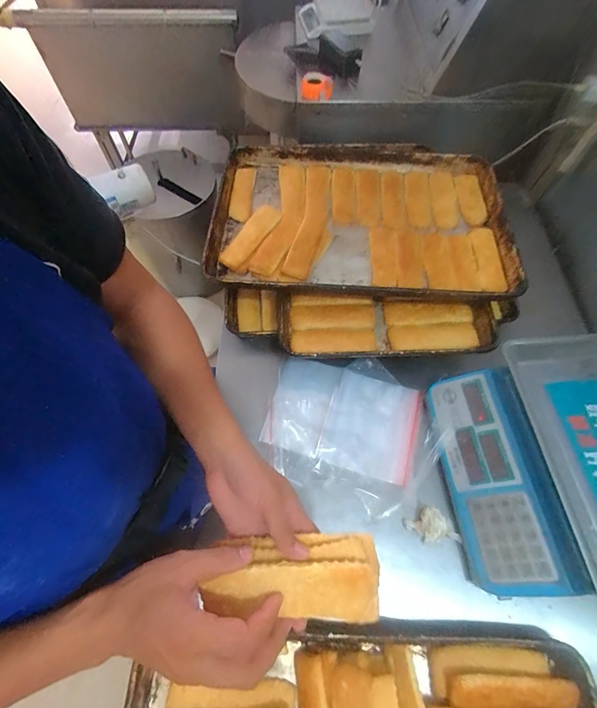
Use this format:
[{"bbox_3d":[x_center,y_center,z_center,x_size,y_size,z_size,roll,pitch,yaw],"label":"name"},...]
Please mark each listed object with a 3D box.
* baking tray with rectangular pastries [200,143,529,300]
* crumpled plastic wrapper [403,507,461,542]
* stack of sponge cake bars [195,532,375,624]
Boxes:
[{"bbox_3d":[0.130,-0.320,0.762,0.603,0.053,0.481,5,63,2],"label":"baking tray with rectangular pastries"},{"bbox_3d":[0.216,0.272,0.558,0.084,0.037,0.053,1,63,-1],"label":"crumpled plastic wrapper"},{"bbox_3d":[-0.006,0.212,0.329,0.158,0.028,0.069,-7,63,3],"label":"stack of sponge cake bars"}]

